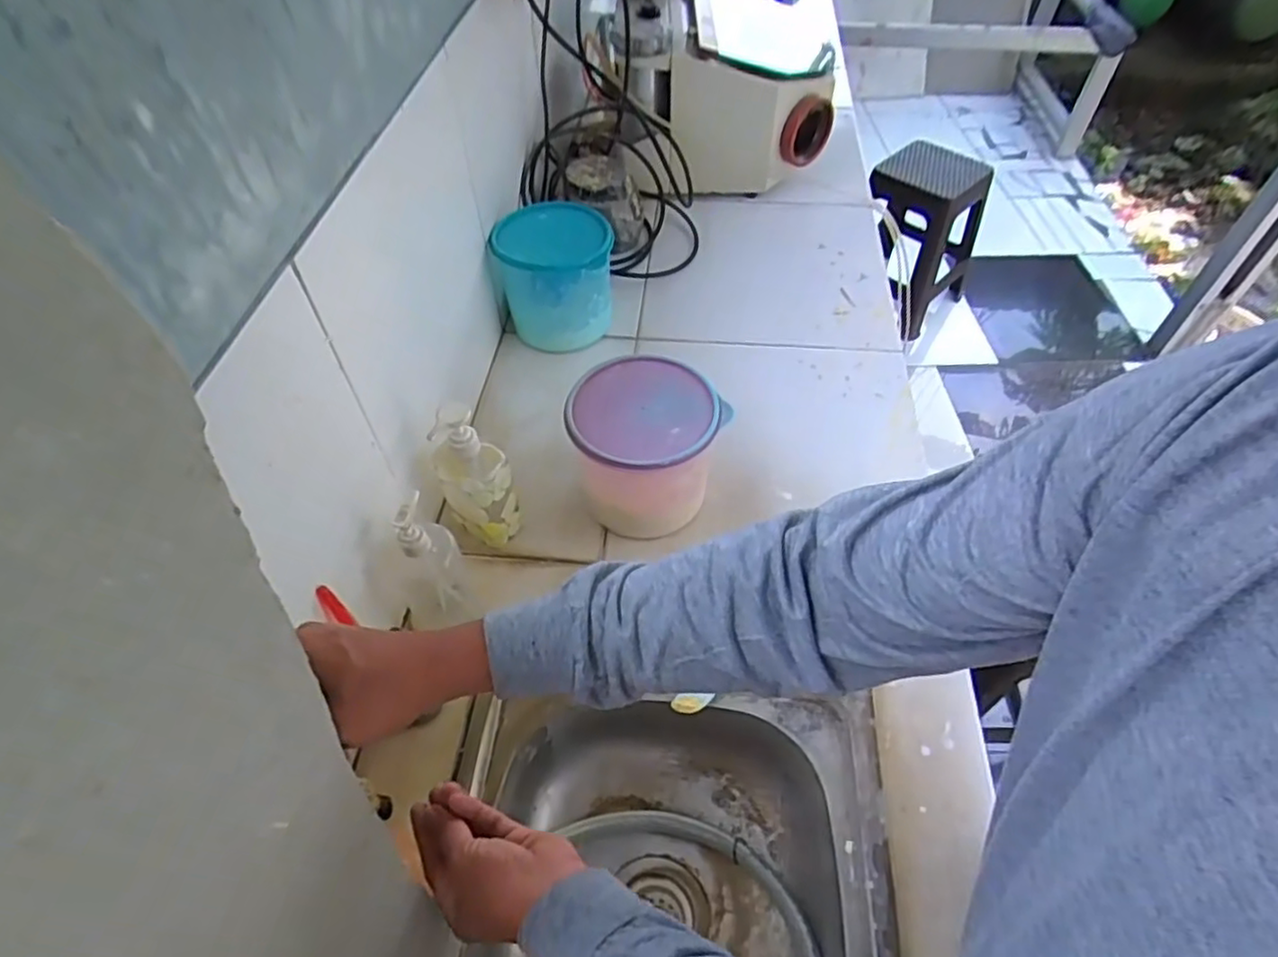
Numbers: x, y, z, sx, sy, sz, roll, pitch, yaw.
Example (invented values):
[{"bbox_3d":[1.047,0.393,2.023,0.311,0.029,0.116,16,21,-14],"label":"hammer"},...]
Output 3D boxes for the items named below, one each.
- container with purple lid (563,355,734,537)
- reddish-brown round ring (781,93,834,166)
[{"bbox_3d":[0.004,-0.029,0.795,0.163,0.154,0.155,0,53,0],"label":"container with purple lid"},{"bbox_3d":[0.298,-0.626,1.211,0.041,0.114,0.117,36,61,23],"label":"reddish-brown round ring"}]

